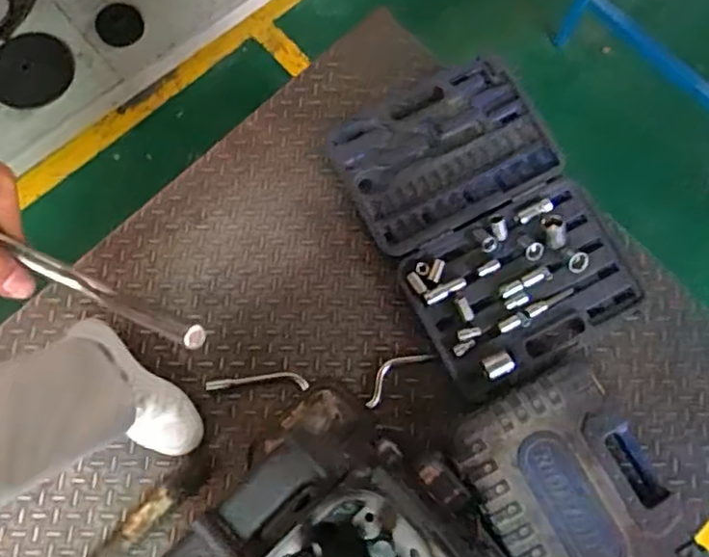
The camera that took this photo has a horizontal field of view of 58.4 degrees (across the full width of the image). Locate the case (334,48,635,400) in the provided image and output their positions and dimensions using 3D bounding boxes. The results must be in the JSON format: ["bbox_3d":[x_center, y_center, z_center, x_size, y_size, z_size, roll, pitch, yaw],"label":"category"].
[{"bbox_3d":[0.225,-0.113,1.151,0.377,0.067,0.568,-29,77,-8],"label":"case"}]

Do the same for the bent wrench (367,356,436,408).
[{"bbox_3d":[0.069,0.167,1.123,0.144,0.012,0.048,-38,79,-10],"label":"bent wrench"}]

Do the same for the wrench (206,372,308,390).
[{"bbox_3d":[-0.170,0.181,1.115,0.176,0.018,0.030,1,75,-1],"label":"wrench"}]

